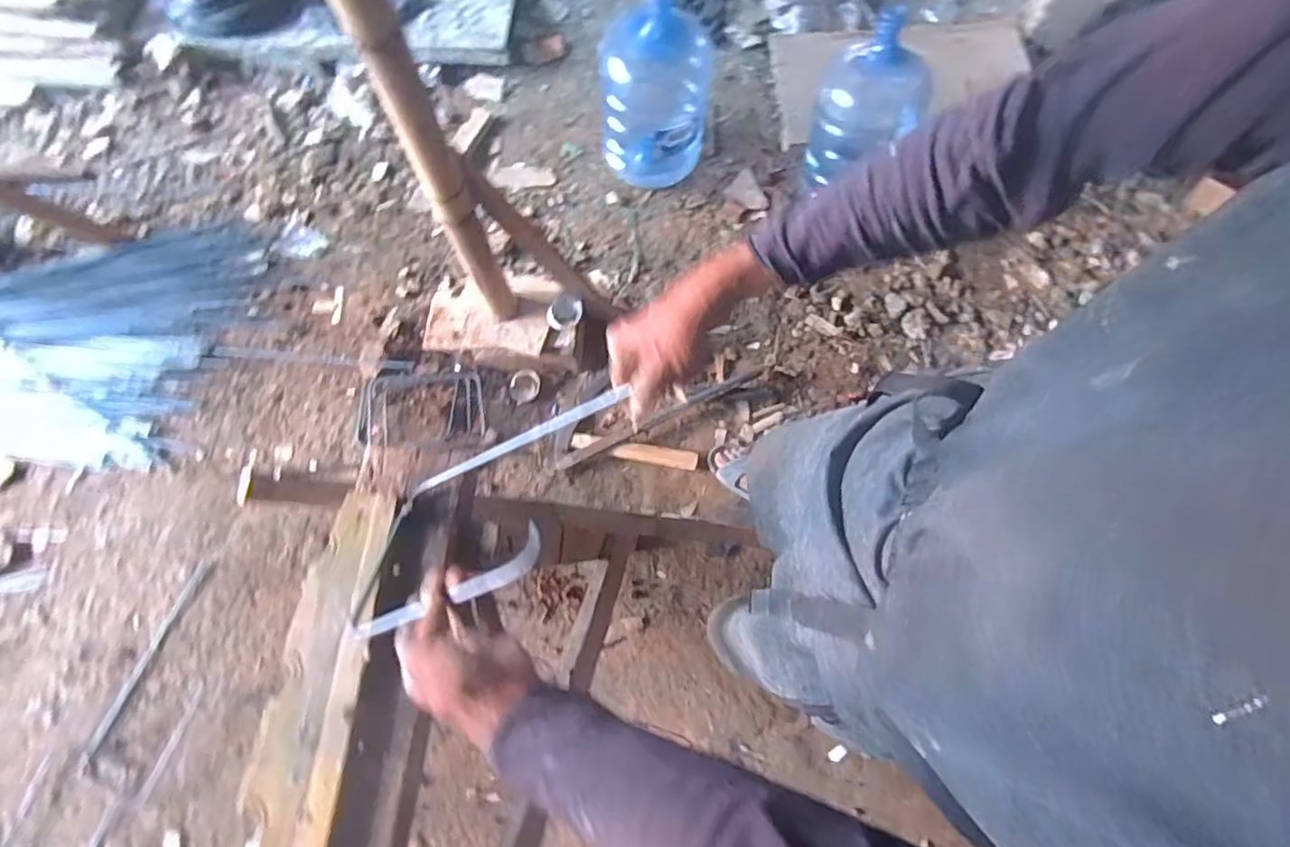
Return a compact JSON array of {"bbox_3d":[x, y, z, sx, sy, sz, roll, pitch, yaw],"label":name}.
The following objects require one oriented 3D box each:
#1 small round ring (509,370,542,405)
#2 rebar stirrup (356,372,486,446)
[{"bbox_3d":[-0.297,-0.093,1.538,0.080,0.028,0.070,-17,71,-8],"label":"small round ring"},{"bbox_3d":[-0.546,-0.037,1.511,0.303,0.021,0.182,-5,69,-4],"label":"rebar stirrup"}]

